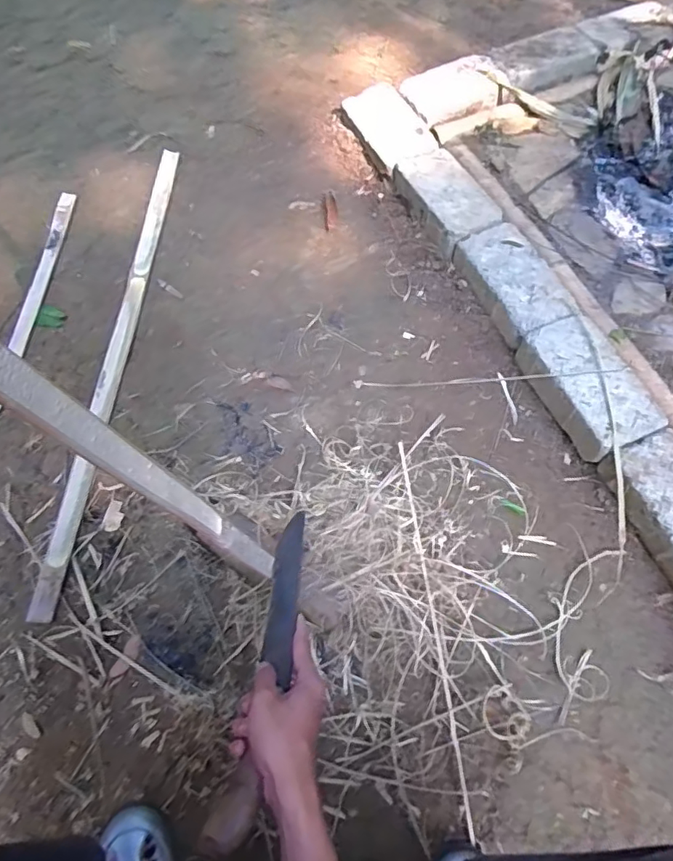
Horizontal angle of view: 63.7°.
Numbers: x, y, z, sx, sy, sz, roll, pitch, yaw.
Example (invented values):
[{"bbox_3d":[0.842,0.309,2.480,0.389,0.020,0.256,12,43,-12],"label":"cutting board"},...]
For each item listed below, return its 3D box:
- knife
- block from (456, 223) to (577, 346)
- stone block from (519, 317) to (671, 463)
[{"bbox_3d":[-0.066,0.223,0.557,0.039,0.033,0.346,4,35,5],"label":"knife"},{"bbox_3d":[0.292,-0.241,0.890,0.115,0.058,0.208,-25,65,-9],"label":"block"},{"bbox_3d":[0.372,-0.061,0.808,0.113,0.078,0.208,-21,65,-7],"label":"stone block"}]

